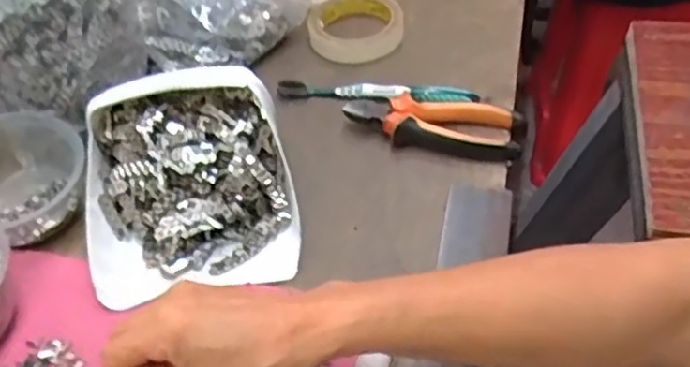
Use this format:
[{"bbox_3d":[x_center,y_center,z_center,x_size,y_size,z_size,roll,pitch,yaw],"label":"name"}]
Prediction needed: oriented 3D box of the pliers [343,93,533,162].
[{"bbox_3d":[0.079,-0.057,0.574,0.150,0.024,0.065,11,50,16],"label":"pliers"}]

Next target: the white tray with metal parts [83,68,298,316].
[{"bbox_3d":[-0.122,-0.003,0.510,0.152,0.033,0.173,-11,75,-4],"label":"white tray with metal parts"}]

